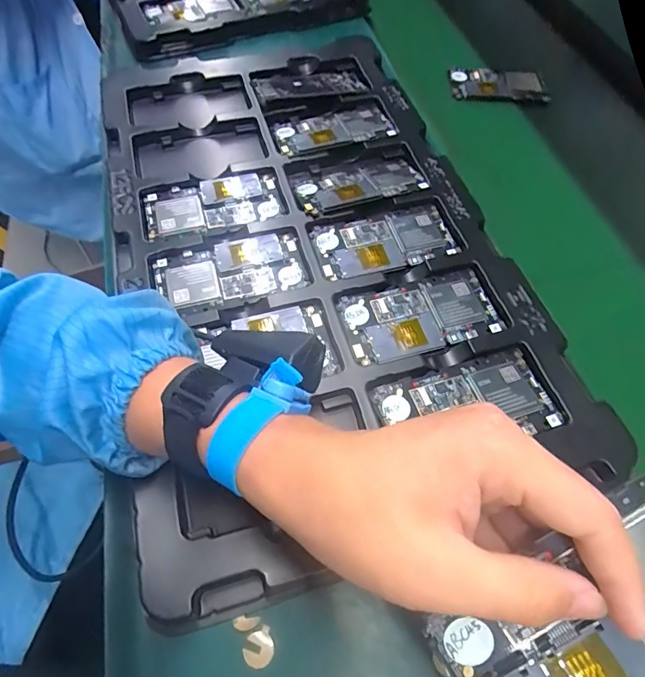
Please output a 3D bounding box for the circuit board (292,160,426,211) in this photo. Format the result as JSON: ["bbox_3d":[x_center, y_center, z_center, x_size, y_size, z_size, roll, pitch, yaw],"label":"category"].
[{"bbox_3d":[0.034,-0.154,0.436,0.125,0.008,0.057,-13,52,-7],"label":"circuit board"}]

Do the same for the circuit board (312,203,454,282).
[{"bbox_3d":[0.057,-0.089,0.401,0.124,0.004,0.062,-11,61,-10],"label":"circuit board"}]

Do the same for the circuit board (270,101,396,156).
[{"bbox_3d":[0.012,-0.229,0.475,0.130,0.005,0.063,-16,62,-12],"label":"circuit board"}]

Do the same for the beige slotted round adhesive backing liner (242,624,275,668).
[{"bbox_3d":[-0.037,0.181,0.255,0.018,0.004,0.018,2,60,-3],"label":"beige slotted round adhesive backing liner"}]

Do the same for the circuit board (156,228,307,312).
[{"bbox_3d":[-0.080,-0.058,0.383,0.127,0.007,0.066,-11,61,-10],"label":"circuit board"}]

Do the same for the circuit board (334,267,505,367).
[{"bbox_3d":[0.081,-0.019,0.361,0.126,0.005,0.067,-12,61,-10],"label":"circuit board"}]

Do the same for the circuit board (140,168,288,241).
[{"bbox_3d":[-0.104,-0.129,0.422,0.131,0.008,0.067,-12,61,-10],"label":"circuit board"}]

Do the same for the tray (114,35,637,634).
[{"bbox_3d":[-0.016,-0.105,0.412,0.326,0.035,0.568,-12,62,-9],"label":"tray"}]

